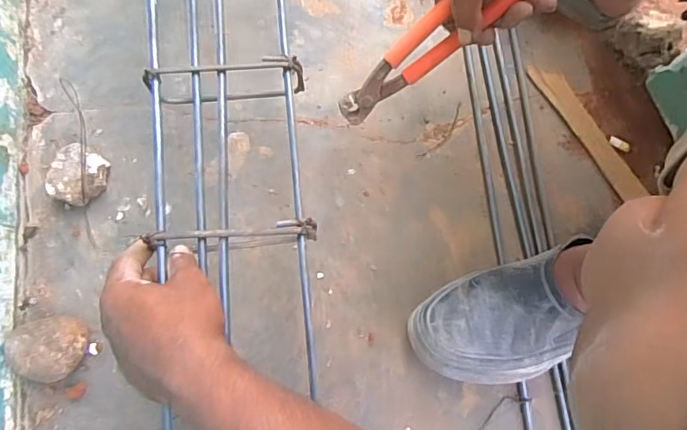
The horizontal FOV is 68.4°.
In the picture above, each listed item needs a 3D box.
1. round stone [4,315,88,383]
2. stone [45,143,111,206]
[{"bbox_3d":[-0.306,0.139,0.527,0.073,0.060,0.062,-9,80,-2],"label":"round stone"},{"bbox_3d":[-0.294,-0.043,0.562,0.048,0.038,0.062,17,80,3],"label":"stone"}]

